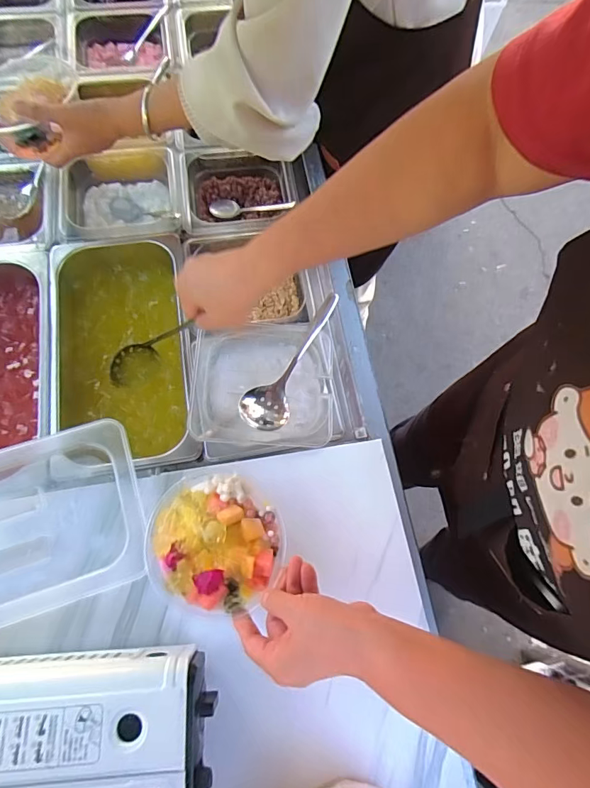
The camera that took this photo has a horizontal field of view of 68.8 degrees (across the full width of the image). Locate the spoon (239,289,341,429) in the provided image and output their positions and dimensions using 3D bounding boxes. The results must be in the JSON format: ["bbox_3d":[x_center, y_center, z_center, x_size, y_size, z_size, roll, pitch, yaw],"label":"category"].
[{"bbox_3d":[-0.007,-0.052,0.559,0.065,0.037,0.221,20,69,5],"label":"spoon"}]

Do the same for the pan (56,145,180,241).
[{"bbox_3d":[-0.264,-0.291,0.655,0.169,0.076,0.159,-8,69,-6],"label":"pan"}]

